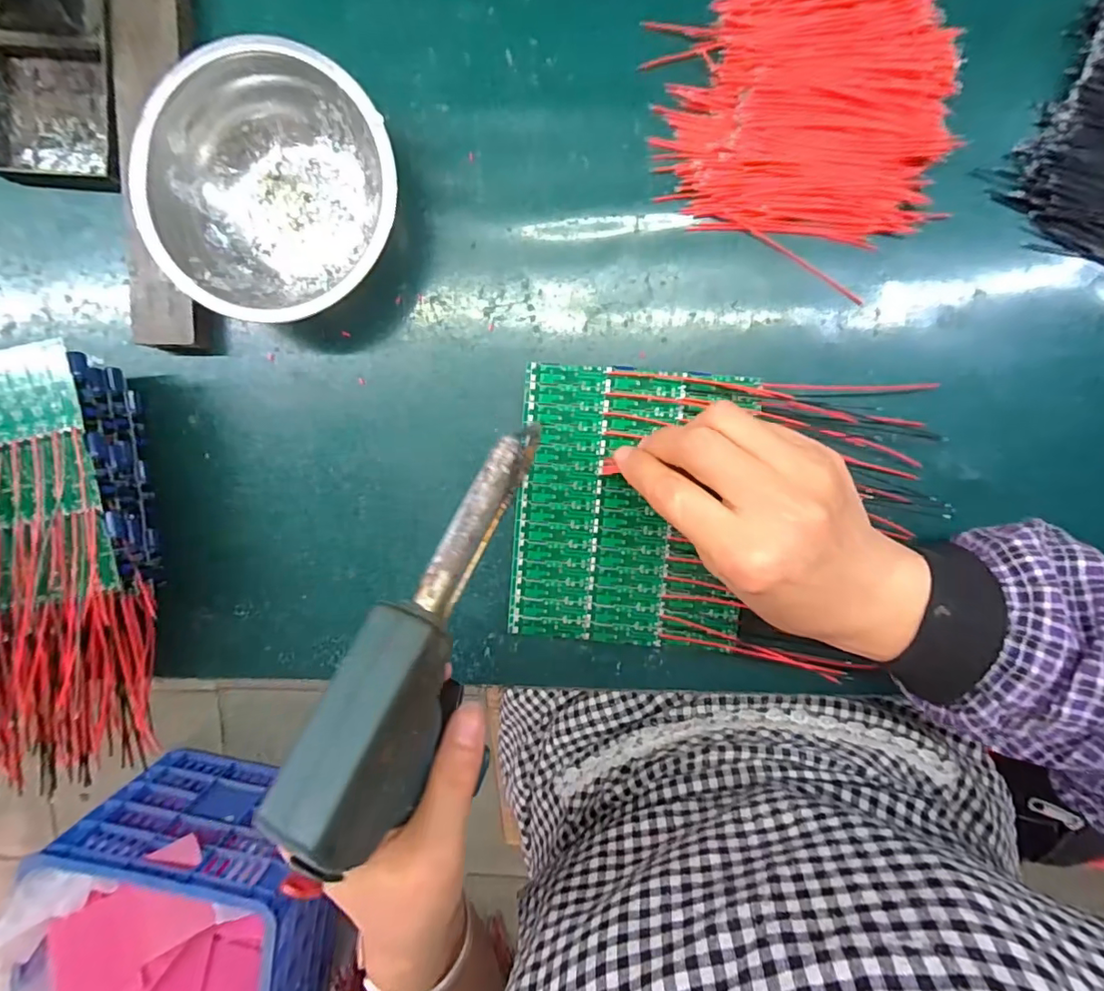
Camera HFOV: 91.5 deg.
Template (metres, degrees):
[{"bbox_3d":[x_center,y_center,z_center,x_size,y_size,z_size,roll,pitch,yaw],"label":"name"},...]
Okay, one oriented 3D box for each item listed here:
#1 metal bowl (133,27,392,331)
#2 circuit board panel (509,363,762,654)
[{"bbox_3d":[-0.141,-0.153,0.279,0.127,0.039,0.126,1,98,4],"label":"metal bowl"},{"bbox_3d":[0.043,0.007,0.294,0.122,0.008,0.149,4,98,3],"label":"circuit board panel"}]

